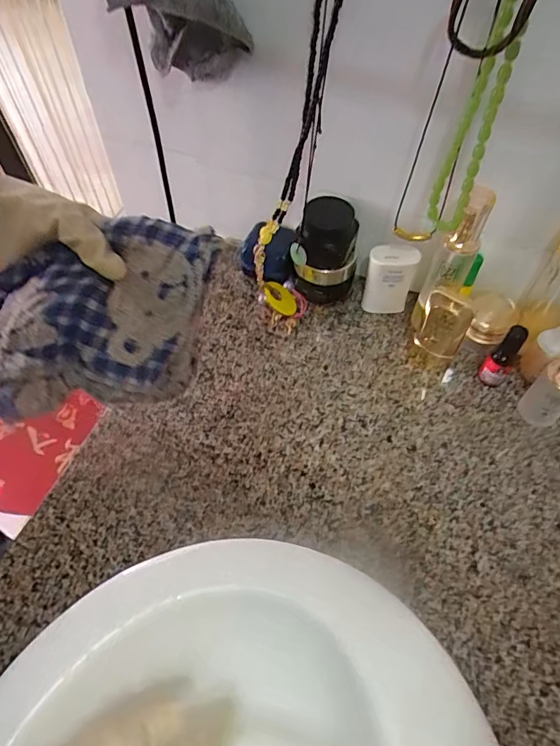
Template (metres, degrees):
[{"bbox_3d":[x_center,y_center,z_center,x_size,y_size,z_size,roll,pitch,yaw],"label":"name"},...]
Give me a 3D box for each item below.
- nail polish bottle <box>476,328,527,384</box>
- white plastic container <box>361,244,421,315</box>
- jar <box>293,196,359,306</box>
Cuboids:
[{"bbox_3d":[0.247,-0.017,0.536,0.028,0.088,0.025,34,63,21],"label":"nail polish bottle"},{"bbox_3d":[0.132,-0.112,0.593,0.054,0.093,0.028,9,57,6],"label":"white plastic container"},{"bbox_3d":[0.057,-0.143,0.597,0.073,0.124,0.064,12,57,8],"label":"jar"}]

